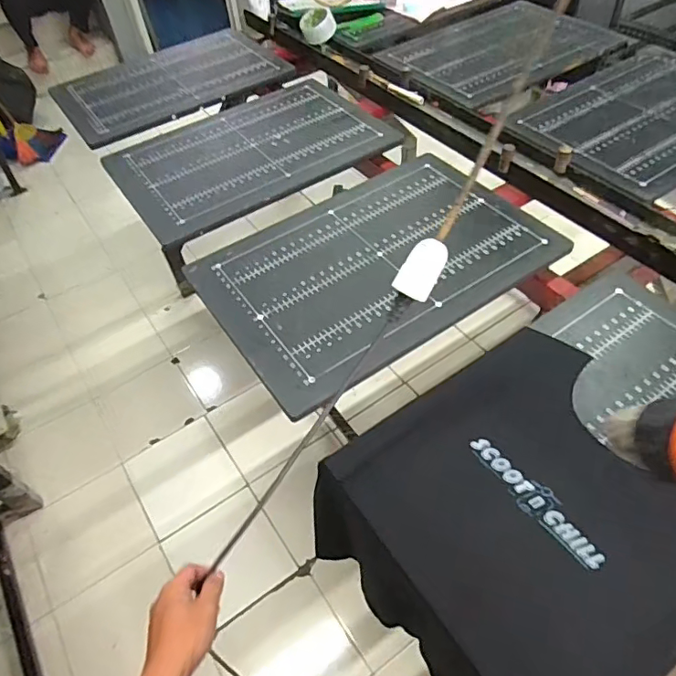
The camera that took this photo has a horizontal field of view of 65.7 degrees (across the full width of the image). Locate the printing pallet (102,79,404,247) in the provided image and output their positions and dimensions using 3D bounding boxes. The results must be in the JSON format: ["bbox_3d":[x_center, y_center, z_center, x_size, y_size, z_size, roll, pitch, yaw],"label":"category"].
[{"bbox_3d":[-0.215,-0.459,1.230,0.597,0.015,0.419,-30,54,-19],"label":"printing pallet"}]

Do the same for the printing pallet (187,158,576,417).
[{"bbox_3d":[0.060,-0.156,0.959,0.595,0.017,0.432,-31,55,-20],"label":"printing pallet"}]

